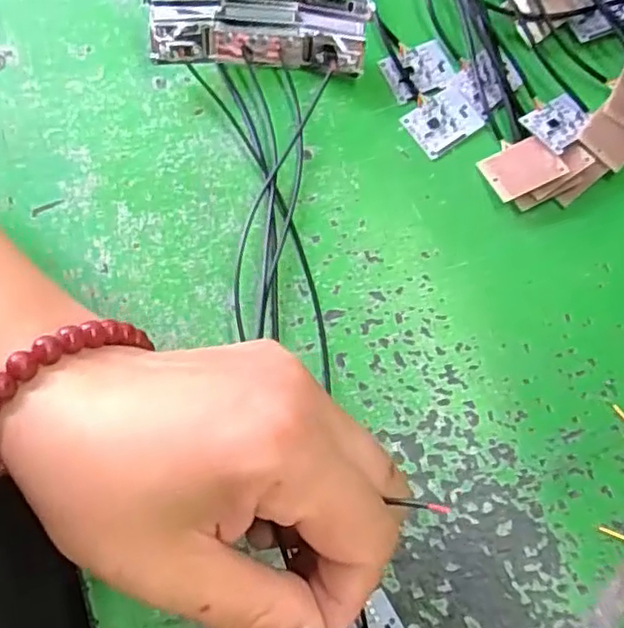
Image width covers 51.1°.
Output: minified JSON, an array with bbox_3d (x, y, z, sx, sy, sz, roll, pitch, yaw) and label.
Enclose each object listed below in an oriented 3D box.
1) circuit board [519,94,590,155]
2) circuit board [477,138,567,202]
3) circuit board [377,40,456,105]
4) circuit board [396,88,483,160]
[{"bbox_3d":[0.115,-0.089,0.303,0.029,0.004,0.024,-33,73,-17],"label":"circuit board"},{"bbox_3d":[0.095,-0.066,0.296,0.031,0.004,0.024,-27,62,0],"label":"circuit board"},{"bbox_3d":[0.051,-0.116,0.312,0.034,0.004,0.025,-27,78,-7],"label":"circuit board"},{"bbox_3d":[0.061,-0.091,0.305,0.032,0.004,0.025,-34,79,-8],"label":"circuit board"}]

